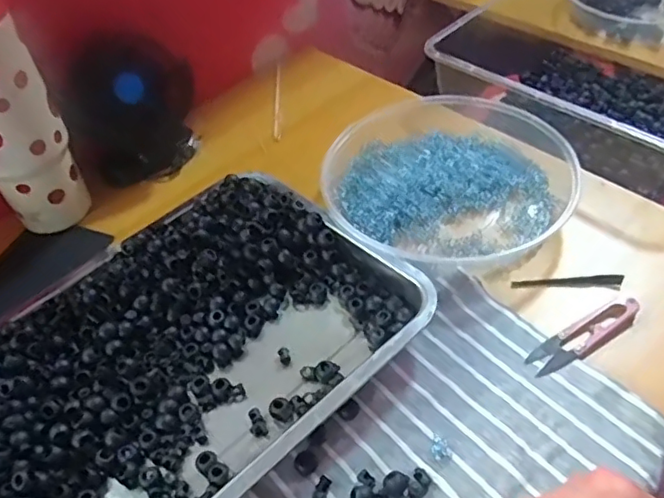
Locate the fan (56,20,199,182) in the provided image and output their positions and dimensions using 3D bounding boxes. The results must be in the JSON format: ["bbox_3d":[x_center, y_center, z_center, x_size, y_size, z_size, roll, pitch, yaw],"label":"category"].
[{"bbox_3d":[-0.202,-0.142,0.612,0.125,0.133,0.066,-21,50,-12],"label":"fan"}]

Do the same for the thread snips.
[{"bbox_3d":[0.196,0.065,0.460,0.102,0.010,0.026,-28,51,-17],"label":"thread snips"}]

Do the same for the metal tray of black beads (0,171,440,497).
[{"bbox_3d":[-0.117,0.084,0.454,0.340,0.045,0.244,-39,55,-25],"label":"metal tray of black beads"}]

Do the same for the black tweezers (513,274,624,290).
[{"bbox_3d":[0.195,0.027,0.495,0.088,0.011,0.009,-2,48,5],"label":"black tweezers"}]

